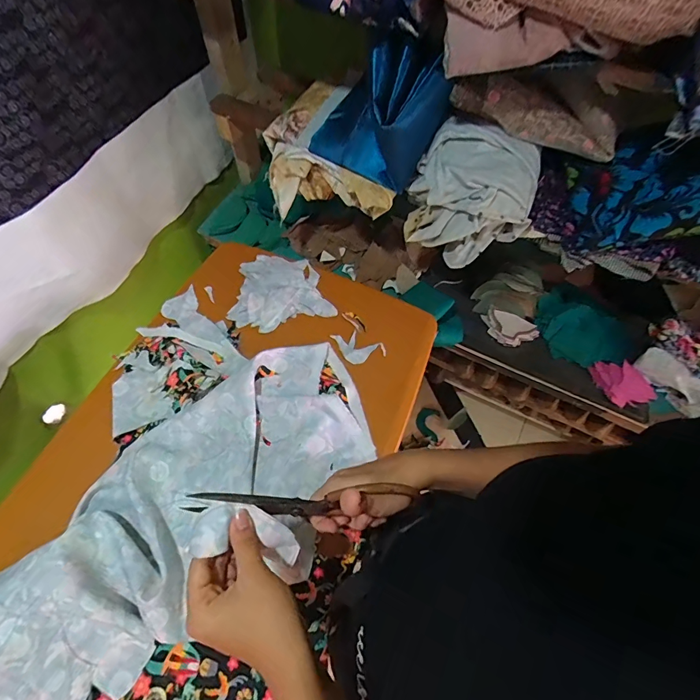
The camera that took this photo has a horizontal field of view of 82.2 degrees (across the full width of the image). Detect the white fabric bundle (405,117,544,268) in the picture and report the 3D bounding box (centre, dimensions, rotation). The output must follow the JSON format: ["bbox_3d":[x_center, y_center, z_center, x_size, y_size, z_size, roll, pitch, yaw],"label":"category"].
[{"bbox_3d":[0.198,-0.248,0.654,0.187,0.163,0.129,22,62,9],"label":"white fabric bundle"}]

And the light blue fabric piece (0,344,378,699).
[{"bbox_3d":[-0.212,0.222,0.537,0.268,0.077,0.612,42,65,18],"label":"light blue fabric piece"}]

